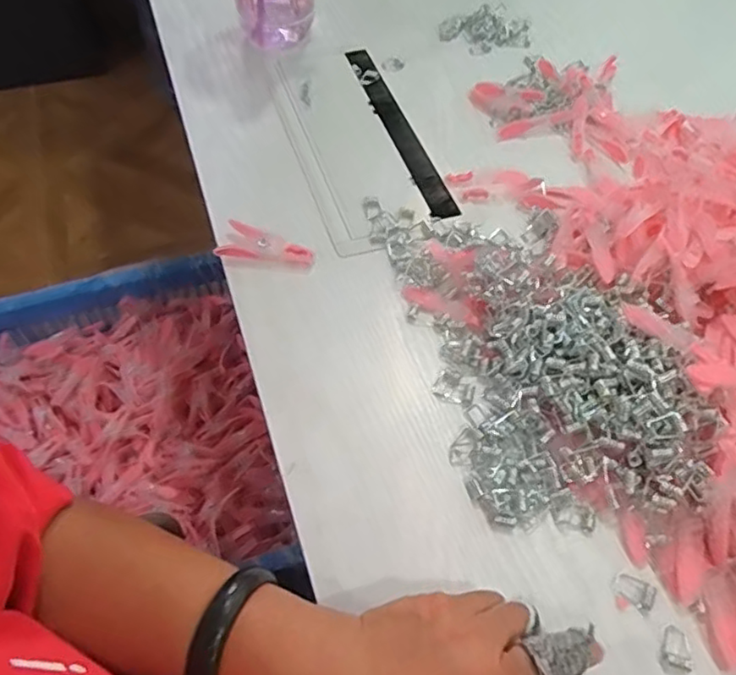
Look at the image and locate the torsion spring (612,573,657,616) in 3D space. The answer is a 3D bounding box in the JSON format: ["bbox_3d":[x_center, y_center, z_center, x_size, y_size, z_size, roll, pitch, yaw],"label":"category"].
[{"bbox_3d":[0.159,0.150,0.371,0.025,0.004,0.018,36,61,20],"label":"torsion spring"}]

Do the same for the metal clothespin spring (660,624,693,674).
[{"bbox_3d":[0.175,0.177,0.352,0.016,0.004,0.026,20,57,11],"label":"metal clothespin spring"}]

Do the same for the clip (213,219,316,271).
[{"bbox_3d":[-0.082,-0.072,0.509,0.078,0.013,0.035,13,56,7],"label":"clip"}]

